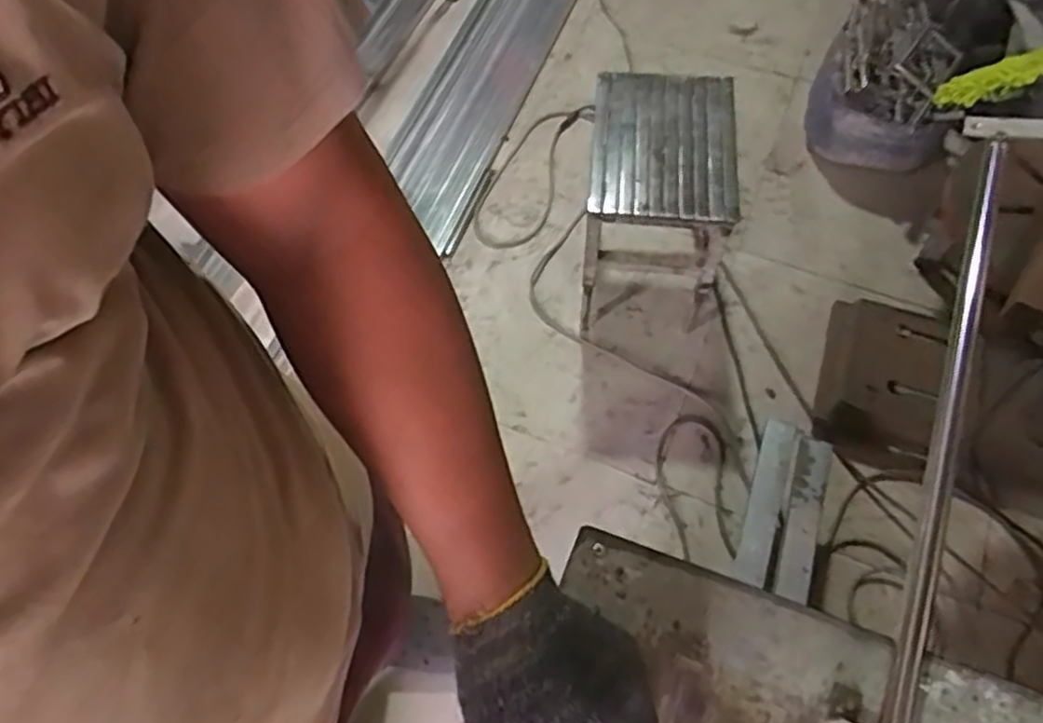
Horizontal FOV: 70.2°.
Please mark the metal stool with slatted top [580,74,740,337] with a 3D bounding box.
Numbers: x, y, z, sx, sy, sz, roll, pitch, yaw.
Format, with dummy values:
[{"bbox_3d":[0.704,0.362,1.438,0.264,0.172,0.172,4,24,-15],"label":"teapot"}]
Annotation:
[{"bbox_3d":[0.269,-0.303,1.510,0.266,0.410,0.350,5,63,4],"label":"metal stool with slatted top"}]

